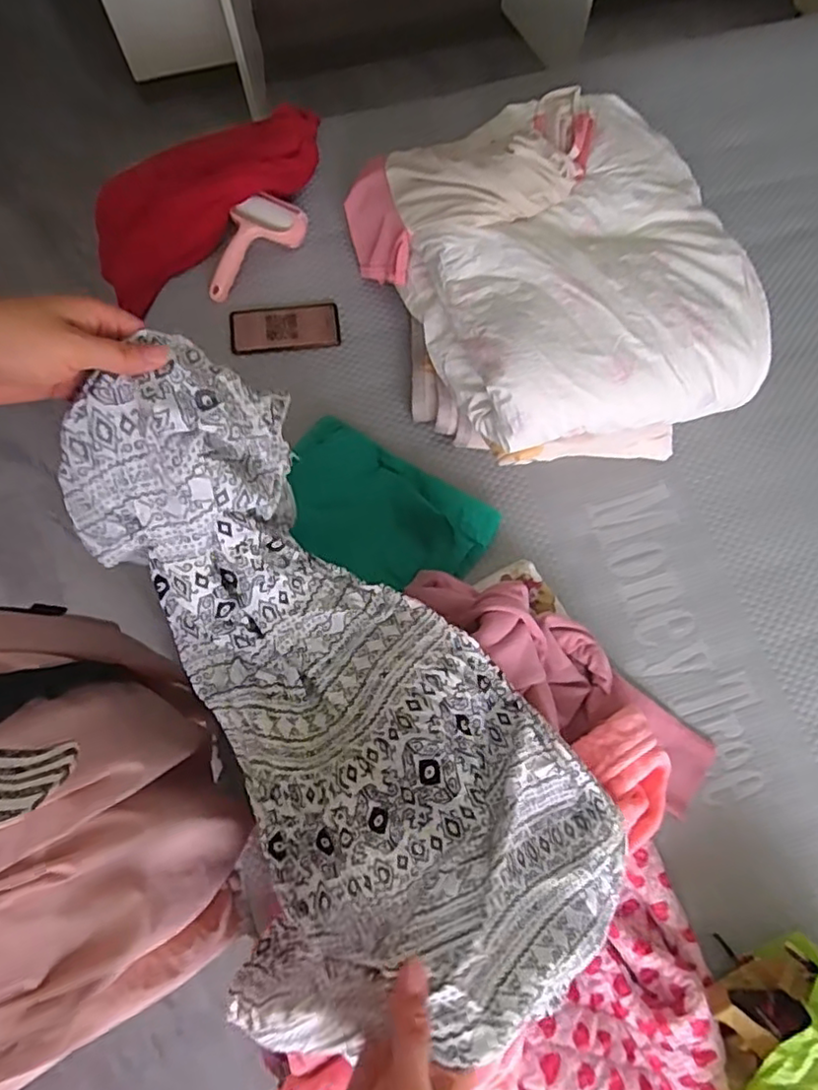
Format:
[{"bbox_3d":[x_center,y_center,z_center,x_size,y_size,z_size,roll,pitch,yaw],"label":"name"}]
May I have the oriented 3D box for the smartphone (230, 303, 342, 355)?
[{"bbox_3d":[-0.183,-0.323,0.933,0.157,0.011,0.075,-9,73,-3],"label":"smartphone"}]

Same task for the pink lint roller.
[{"bbox_3d":[-0.245,-0.455,0.954,0.179,0.062,0.079,-39,77,-12],"label":"pink lint roller"}]

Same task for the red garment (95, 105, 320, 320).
[{"bbox_3d":[-0.310,-0.535,0.955,0.403,0.073,0.165,-44,77,-10],"label":"red garment"}]

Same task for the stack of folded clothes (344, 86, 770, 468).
[{"bbox_3d":[0.189,-0.354,0.841,0.434,0.206,0.486,-18,74,-3],"label":"stack of folded clothes"}]

